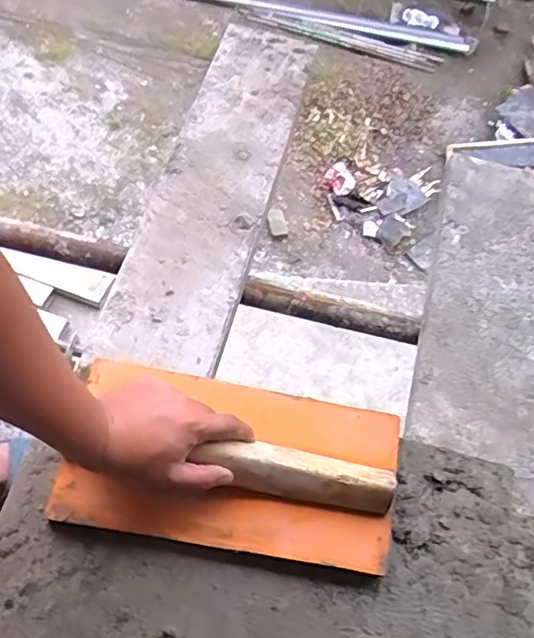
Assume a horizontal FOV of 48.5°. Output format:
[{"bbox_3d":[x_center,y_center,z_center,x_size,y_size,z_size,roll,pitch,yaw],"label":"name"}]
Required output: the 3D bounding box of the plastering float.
[{"bbox_3d":[-0.037,0.137,0.581,0.324,0.054,0.164,9,64,1],"label":"plastering float"}]

